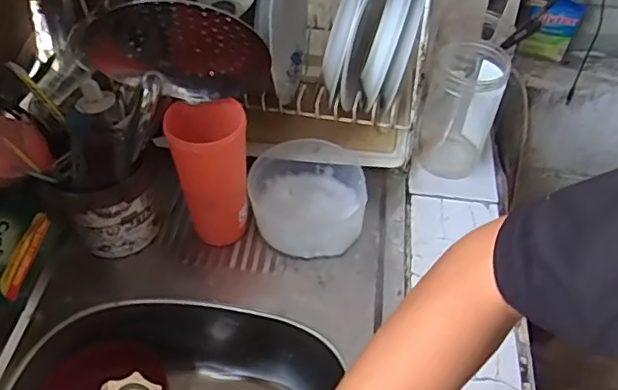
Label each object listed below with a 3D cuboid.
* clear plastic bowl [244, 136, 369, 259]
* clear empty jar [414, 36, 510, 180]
[{"bbox_3d":[-0.003,0.002,0.723,0.140,0.079,0.144,1,47,-1],"label":"clear plastic bowl"},{"bbox_3d":[0.199,-0.110,0.750,0.088,0.166,0.099,11,48,8],"label":"clear empty jar"}]

